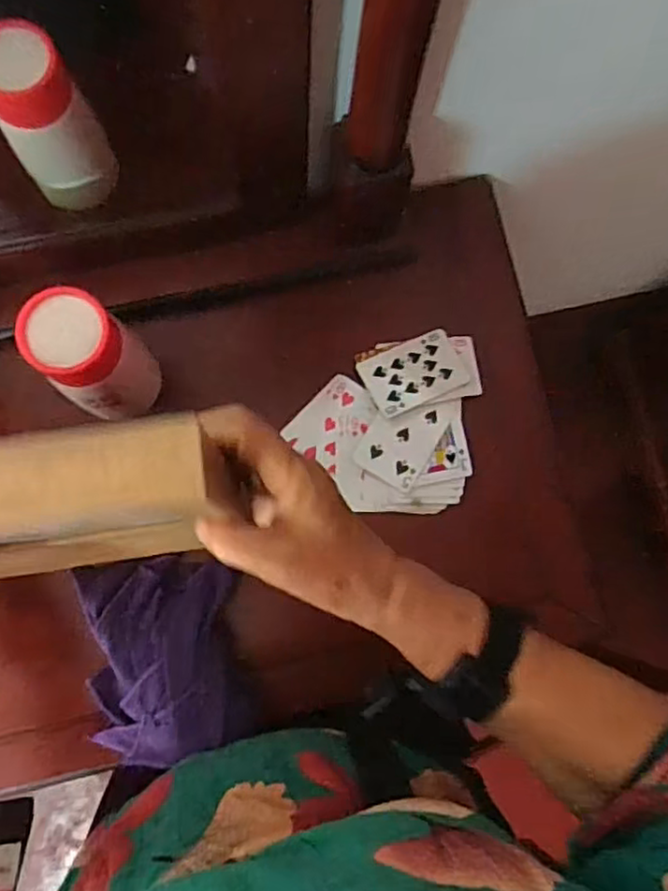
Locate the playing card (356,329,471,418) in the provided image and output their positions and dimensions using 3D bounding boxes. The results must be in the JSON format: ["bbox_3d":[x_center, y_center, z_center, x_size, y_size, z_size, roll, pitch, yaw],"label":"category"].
[{"bbox_3d":[0.070,-0.064,0.572,0.088,0.004,0.057,-23,76,-13],"label":"playing card"}]

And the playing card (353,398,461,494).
[{"bbox_3d":[0.062,-0.011,0.562,0.057,0.008,0.092,31,81,-1],"label":"playing card"}]

